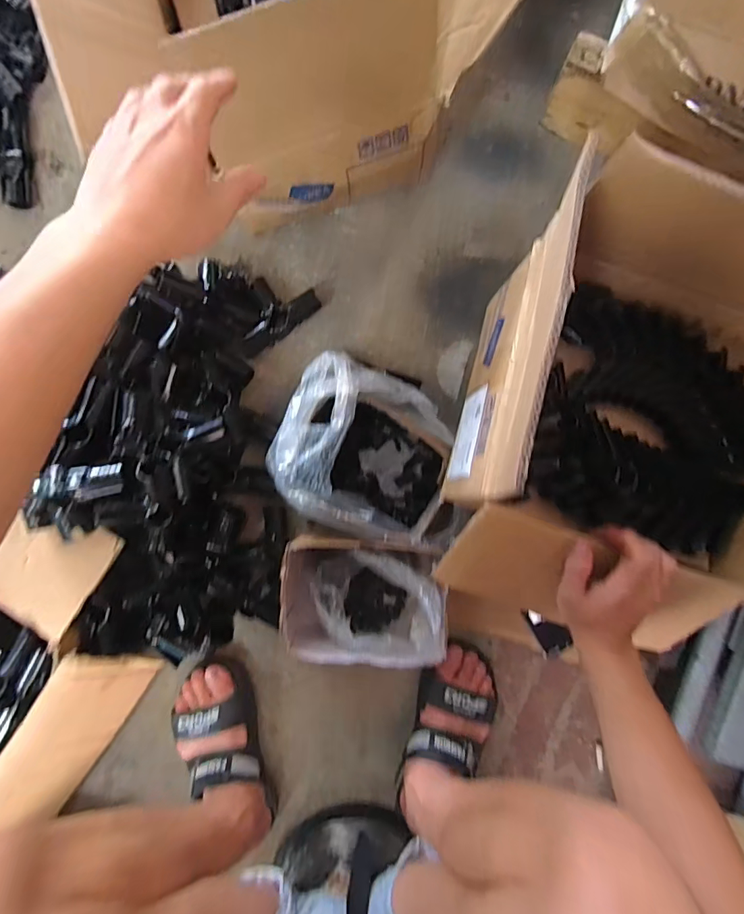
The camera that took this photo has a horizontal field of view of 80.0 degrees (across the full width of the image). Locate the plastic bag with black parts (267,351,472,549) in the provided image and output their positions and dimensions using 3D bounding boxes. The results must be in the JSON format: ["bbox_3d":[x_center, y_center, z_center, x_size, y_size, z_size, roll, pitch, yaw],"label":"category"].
[{"bbox_3d":[0.006,-0.001,0.572,0.238,0.139,0.191,23,89,0],"label":"plastic bag with black parts"}]

